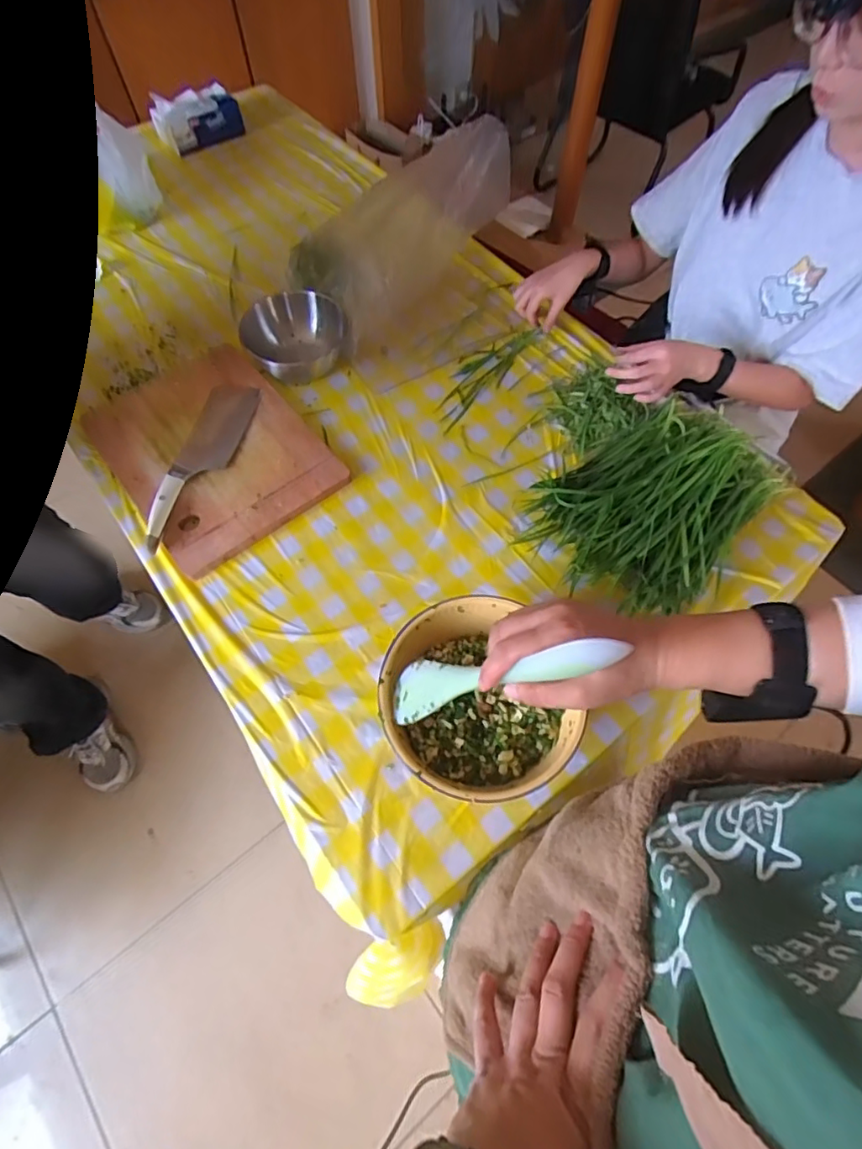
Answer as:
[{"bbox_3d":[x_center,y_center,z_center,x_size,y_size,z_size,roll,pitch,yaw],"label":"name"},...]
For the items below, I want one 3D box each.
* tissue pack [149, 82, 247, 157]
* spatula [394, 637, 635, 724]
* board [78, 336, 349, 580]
[{"bbox_3d":[-0.510,-0.998,1.215,0.169,0.094,0.089,-40,69,-19],"label":"tissue pack"},{"bbox_3d":[0.034,0.085,0.443,0.023,0.278,0.052,31,62,-19],"label":"spatula"},{"bbox_3d":[-0.326,-0.192,0.820,0.266,0.029,0.369,-36,68,-17],"label":"board"}]

